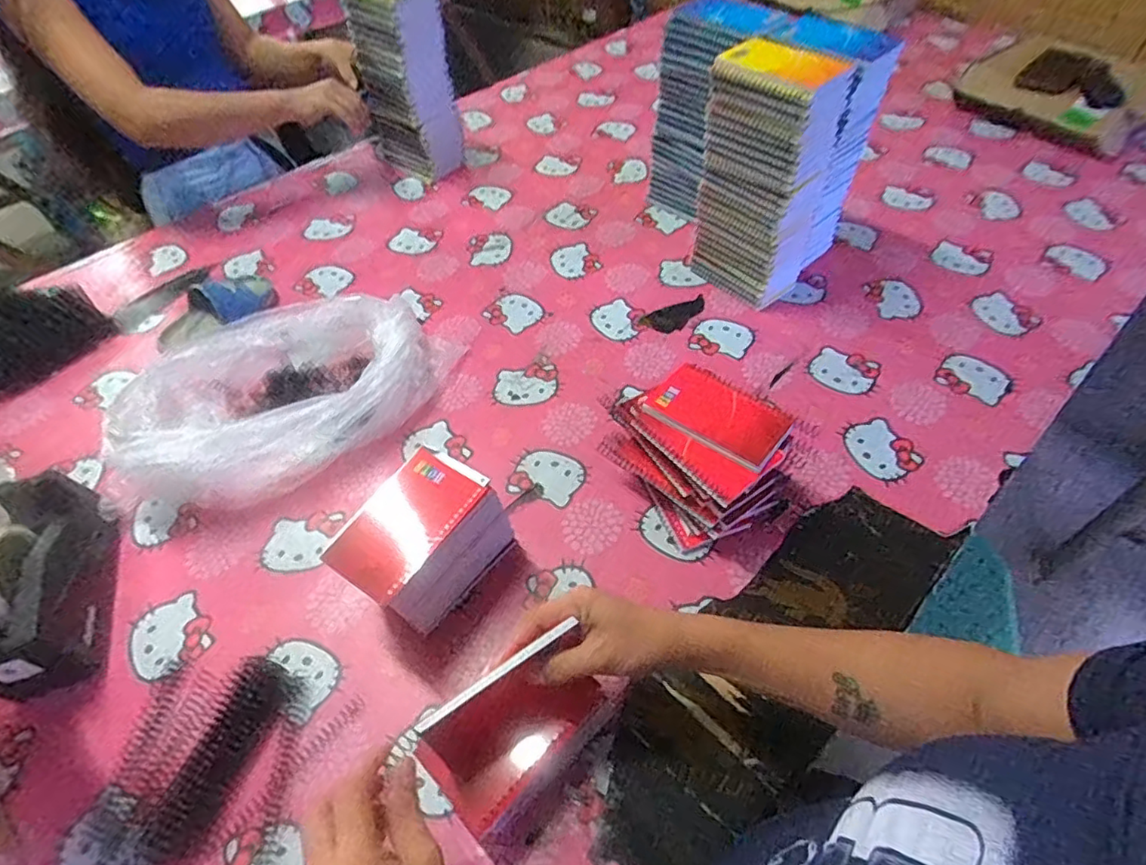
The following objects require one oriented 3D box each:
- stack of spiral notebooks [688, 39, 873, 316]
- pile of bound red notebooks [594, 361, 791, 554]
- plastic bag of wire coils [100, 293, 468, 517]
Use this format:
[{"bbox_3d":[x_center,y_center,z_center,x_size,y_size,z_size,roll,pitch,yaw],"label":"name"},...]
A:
[{"bbox_3d":[0.272,-0.348,0.811,0.157,0.289,0.188,32,60,25],"label":"stack of spiral notebooks"},{"bbox_3d":[0.131,0.017,0.643,0.133,0.111,0.169,-32,56,-20],"label":"pile of bound red notebooks"},{"bbox_3d":[-0.344,-0.066,0.740,0.400,0.108,0.251,-25,54,-15],"label":"plastic bag of wire coils"}]

